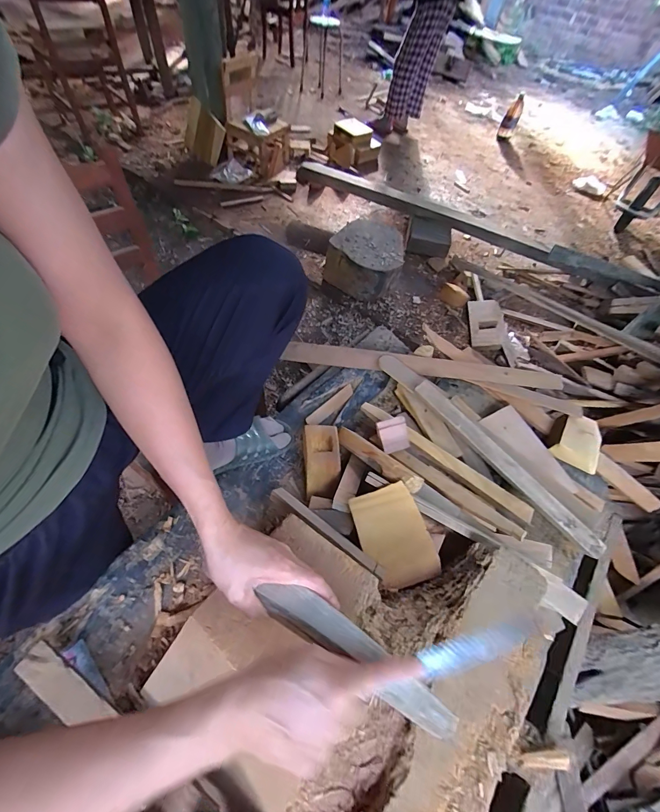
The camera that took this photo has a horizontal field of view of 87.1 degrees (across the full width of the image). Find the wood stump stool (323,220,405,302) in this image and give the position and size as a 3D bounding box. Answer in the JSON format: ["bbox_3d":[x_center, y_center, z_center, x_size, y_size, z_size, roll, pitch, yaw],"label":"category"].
[{"bbox_3d":[0.178,-0.764,1.821,0.373,0.237,0.421,11,57,2],"label":"wood stump stool"}]

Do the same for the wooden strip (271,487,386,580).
[{"bbox_3d":[-0.006,0.202,0.567,0.219,0.026,0.025,33,60,16],"label":"wooden strip"}]

